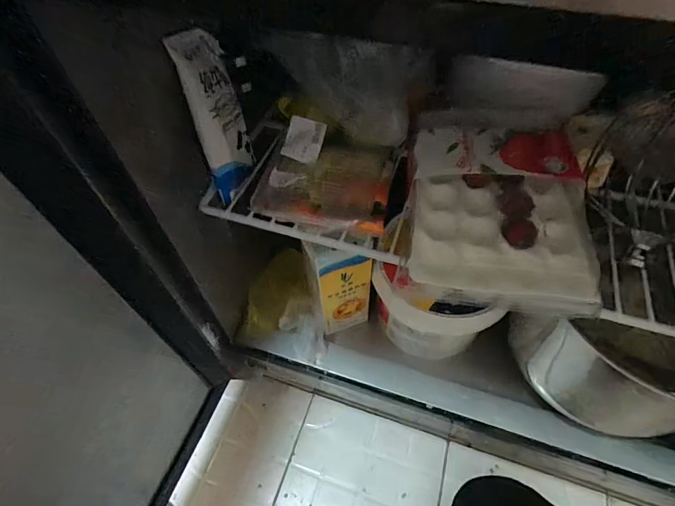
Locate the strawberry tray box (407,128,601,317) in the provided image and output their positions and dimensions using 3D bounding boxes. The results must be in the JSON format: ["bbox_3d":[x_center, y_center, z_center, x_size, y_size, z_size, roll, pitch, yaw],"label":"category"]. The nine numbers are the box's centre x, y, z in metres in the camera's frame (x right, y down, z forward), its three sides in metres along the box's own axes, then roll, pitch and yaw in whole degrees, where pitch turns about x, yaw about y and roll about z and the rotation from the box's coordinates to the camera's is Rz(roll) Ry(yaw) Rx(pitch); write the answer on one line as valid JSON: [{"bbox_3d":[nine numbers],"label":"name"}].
[{"bbox_3d":[0.143,-0.038,0.342,0.149,0.045,0.162,7,55,7],"label":"strawberry tray box"}]

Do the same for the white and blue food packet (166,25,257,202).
[{"bbox_3d":[-0.119,-0.129,0.385,0.028,0.151,0.066,8,37,26],"label":"white and blue food packet"}]

